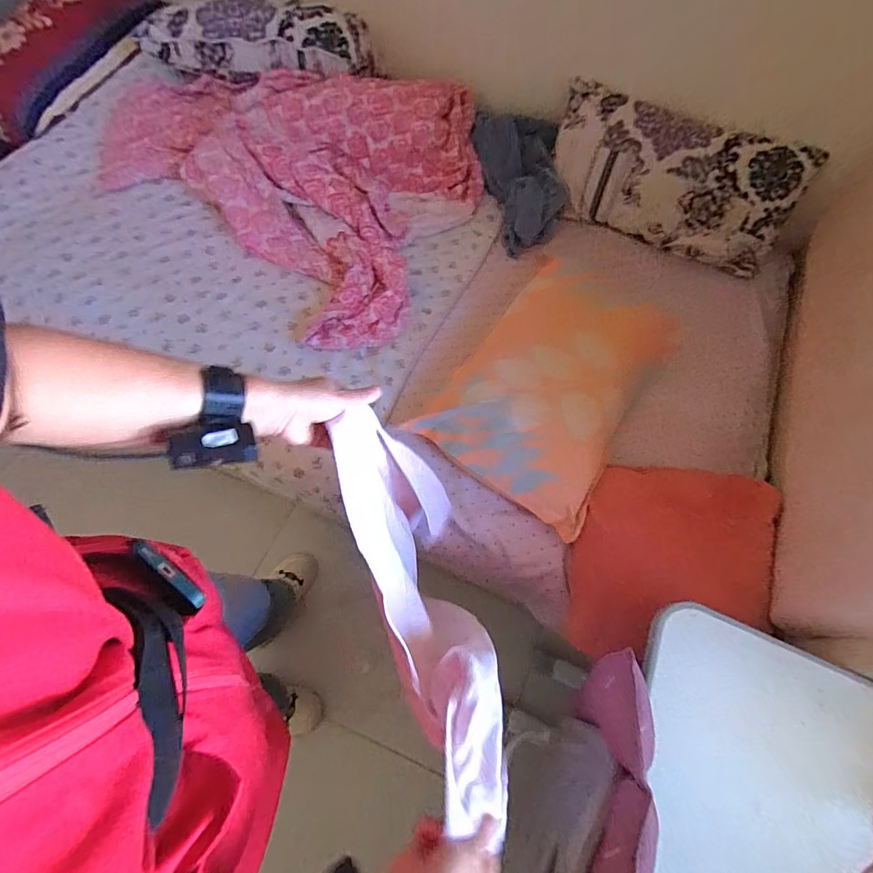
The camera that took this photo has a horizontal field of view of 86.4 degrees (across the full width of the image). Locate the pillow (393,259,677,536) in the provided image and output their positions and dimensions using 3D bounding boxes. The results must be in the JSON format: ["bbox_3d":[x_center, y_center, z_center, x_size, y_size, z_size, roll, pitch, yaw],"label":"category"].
[{"bbox_3d":[0.275,-0.144,1.023,0.382,0.118,0.624,34,66,8],"label":"pillow"}]

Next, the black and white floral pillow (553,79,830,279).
[{"bbox_3d":[0.616,-0.675,1.228,0.637,0.300,0.130,22,25,7],"label":"black and white floral pillow"}]

